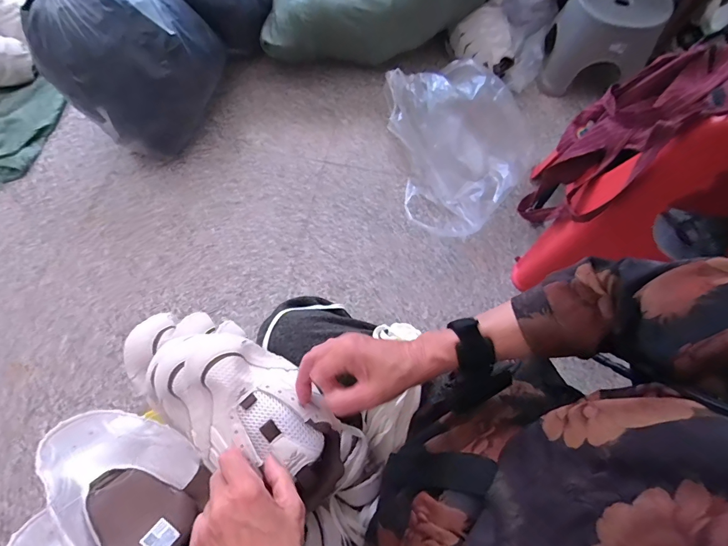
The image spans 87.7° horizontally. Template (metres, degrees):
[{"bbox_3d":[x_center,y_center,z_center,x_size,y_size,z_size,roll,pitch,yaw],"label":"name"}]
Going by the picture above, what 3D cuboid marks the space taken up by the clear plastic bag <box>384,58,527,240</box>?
[{"bbox_3d":[0.308,-0.377,1.105,0.422,0.169,0.502,-7,68,-6],"label":"clear plastic bag"}]

